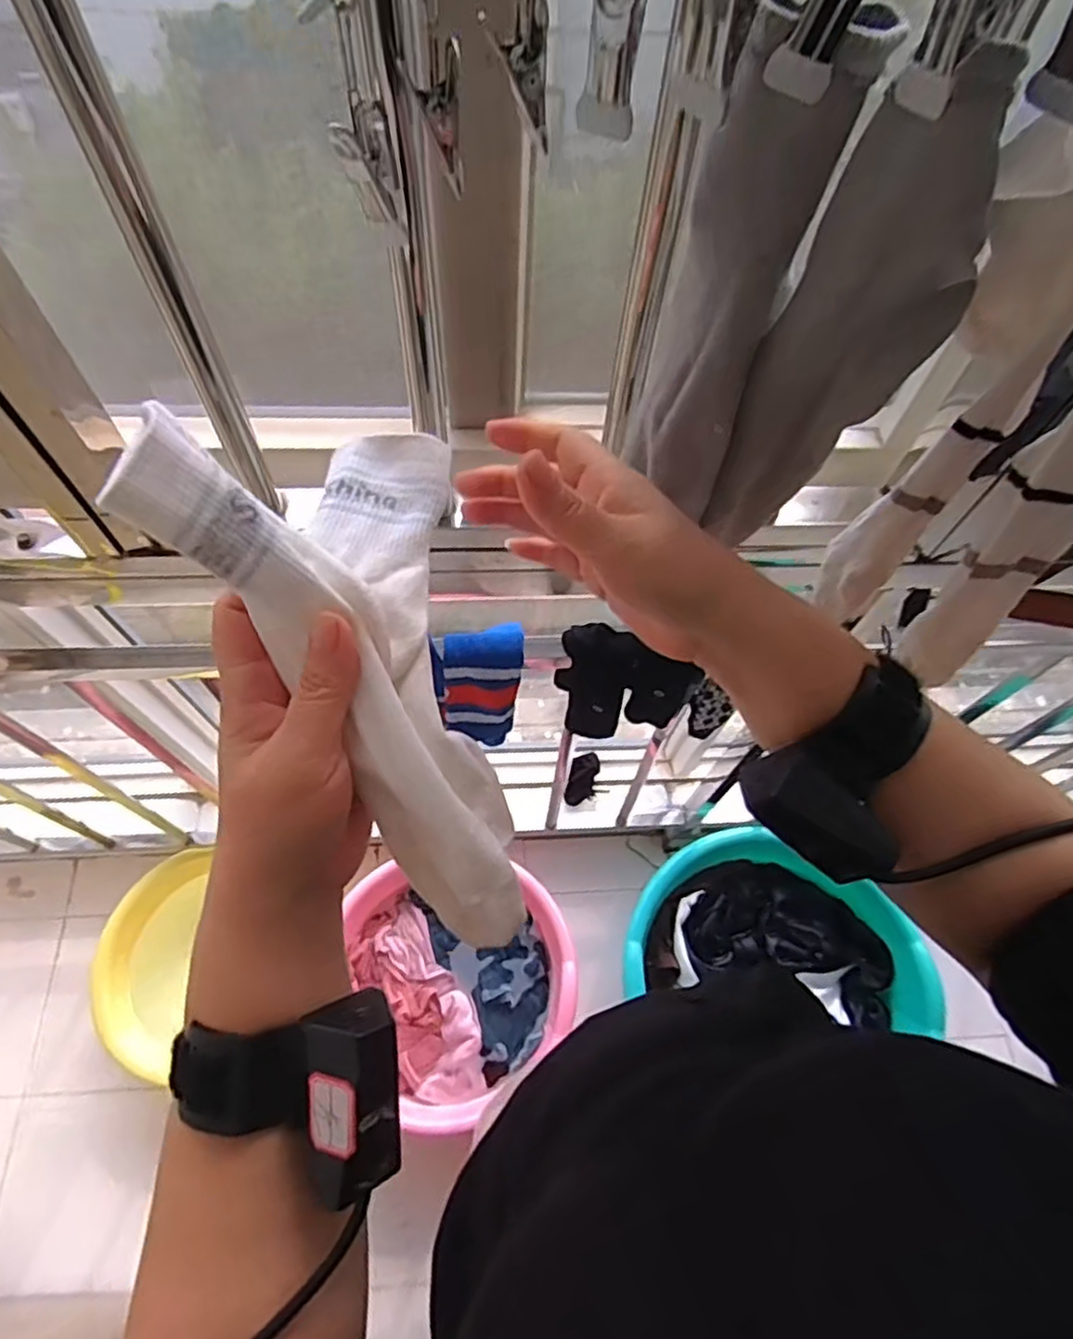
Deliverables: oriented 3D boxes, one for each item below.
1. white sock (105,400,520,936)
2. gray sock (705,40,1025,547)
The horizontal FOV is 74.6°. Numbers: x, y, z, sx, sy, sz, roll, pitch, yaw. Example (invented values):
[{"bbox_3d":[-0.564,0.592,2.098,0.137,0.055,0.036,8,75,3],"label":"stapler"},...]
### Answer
[{"bbox_3d":[-0.069,0.010,0.262,0.048,0.035,0.218,-36,105,-19],"label":"white sock"},{"bbox_3d":[0.131,-0.135,0.305,0.063,0.204,0.024,30,59,10],"label":"gray sock"}]

